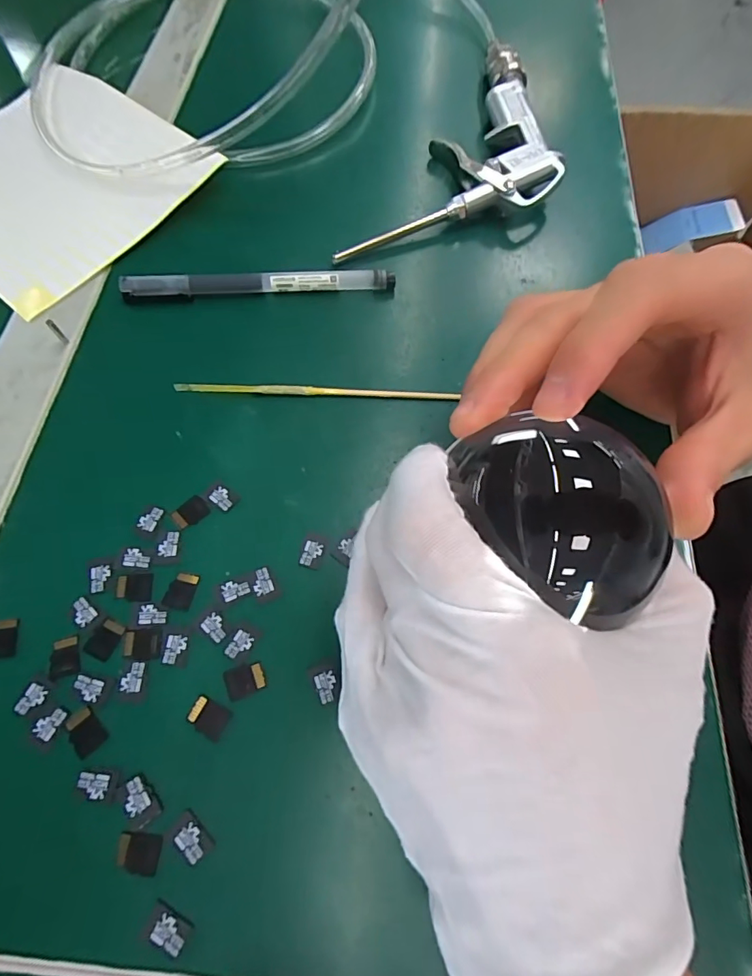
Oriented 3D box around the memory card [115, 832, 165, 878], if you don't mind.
[{"bbox_3d":[-0.081,0.125,0.163,0.015,0.004,0.012,5,65,0],"label":"memory card"}]

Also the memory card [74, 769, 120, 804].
[{"bbox_3d":[-0.100,0.107,0.171,0.015,0.004,0.010,3,59,2],"label":"memory card"}]

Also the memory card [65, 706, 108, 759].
[{"bbox_3d":[-0.109,0.091,0.178,0.011,0.004,0.015,-40,79,-17],"label":"memory card"}]

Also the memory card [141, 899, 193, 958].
[{"bbox_3d":[-0.068,0.144,0.155,0.014,0.004,0.011,24,67,11],"label":"memory card"}]

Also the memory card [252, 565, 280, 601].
[{"bbox_3d":[-0.047,0.040,0.199,0.009,0.004,0.014,-23,68,-8],"label":"memory card"}]

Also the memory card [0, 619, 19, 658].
[{"bbox_3d":[-0.149,0.060,0.189,0.012,0.004,0.015,-5,67,-4],"label":"memory card"}]

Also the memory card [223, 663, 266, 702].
[{"bbox_3d":[-0.051,0.075,0.186,0.015,0.004,0.011,-18,68,-6],"label":"memory card"}]

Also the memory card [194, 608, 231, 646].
[{"bbox_3d":[-0.066,0.056,0.193,0.009,0.004,0.013,-41,76,-17],"label":"memory card"}]

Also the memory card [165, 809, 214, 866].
[{"bbox_3d":[-0.065,0.122,0.165,0.015,0.004,0.010,41,67,18],"label":"memory card"}]

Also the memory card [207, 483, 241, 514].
[{"bbox_3d":[-0.069,0.004,0.215,0.013,0.004,0.010,37,73,10],"label":"memory card"}]

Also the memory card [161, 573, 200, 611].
[{"bbox_3d":[-0.081,0.043,0.198,0.012,0.004,0.015,10,66,3],"label":"memory card"}]

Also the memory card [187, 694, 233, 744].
[{"bbox_3d":[-0.063,0.087,0.180,0.015,0.004,0.011,26,65,8],"label":"memory card"}]

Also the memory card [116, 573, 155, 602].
[{"bbox_3d":[-0.100,0.041,0.199,0.015,0.004,0.011,-2,67,-1],"label":"memory card"}]

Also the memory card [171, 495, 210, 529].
[{"bbox_3d":[-0.083,0.011,0.212,0.014,0.004,0.012,-41,74,-18],"label":"memory card"}]

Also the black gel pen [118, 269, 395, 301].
[{"bbox_3d":[-0.063,-0.111,0.258,0.144,0.008,0.014,0,67,-1],"label":"black gel pen"}]

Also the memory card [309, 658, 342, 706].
[{"bbox_3d":[-0.019,0.075,0.184,0.011,0.004,0.014,-18,69,-9],"label":"memory card"}]

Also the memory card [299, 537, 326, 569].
[{"bbox_3d":[-0.028,0.027,0.205,0.010,0.004,0.013,11,67,4],"label":"memory card"}]

